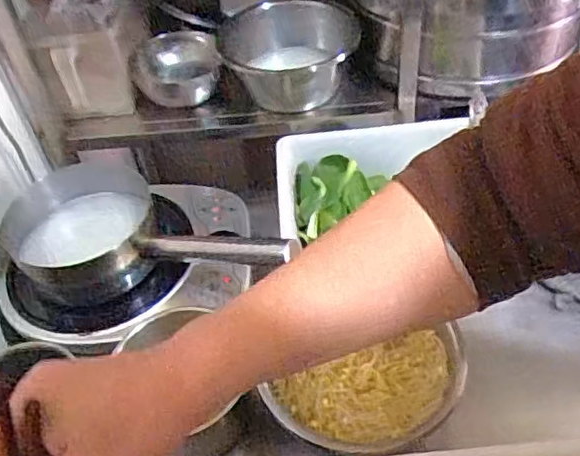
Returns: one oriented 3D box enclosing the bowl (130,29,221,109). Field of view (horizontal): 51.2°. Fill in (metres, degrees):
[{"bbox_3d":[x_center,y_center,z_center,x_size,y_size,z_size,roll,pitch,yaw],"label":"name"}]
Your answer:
[{"bbox_3d":[-0.176,-0.251,0.954,0.133,0.064,0.121,-9,45,-1],"label":"bowl"}]

